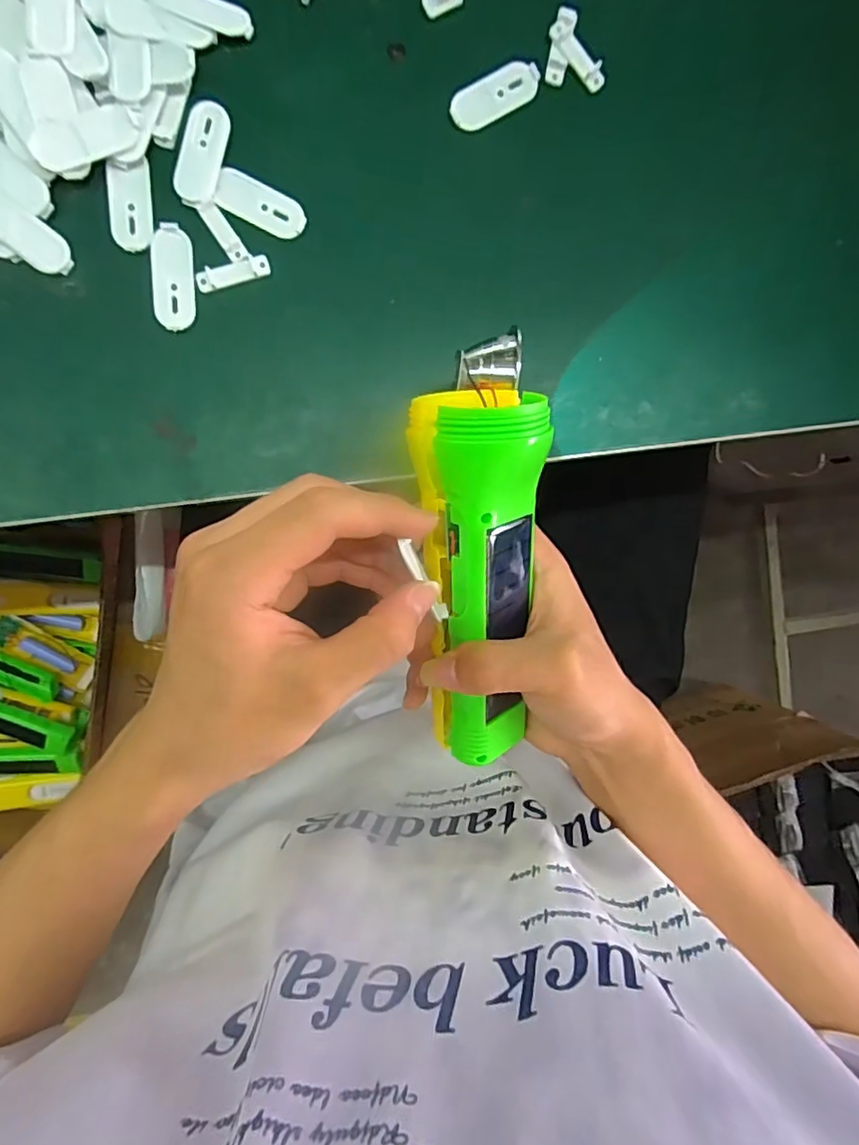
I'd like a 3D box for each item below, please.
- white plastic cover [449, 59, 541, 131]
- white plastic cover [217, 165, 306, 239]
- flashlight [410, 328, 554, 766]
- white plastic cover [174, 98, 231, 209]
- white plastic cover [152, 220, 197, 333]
[{"bbox_3d":[0.034,-0.248,0.301,0.050,0.004,0.020,-33,96,-3],"label":"white plastic cover"},{"bbox_3d":[-0.084,-0.185,0.291,0.044,0.004,0.021,24,91,-7],"label":"white plastic cover"},{"bbox_3d":[0.018,-0.004,0.248,0.050,0.056,0.178,-2,106,-5],"label":"flashlight"},{"bbox_3d":[-0.113,-0.207,0.286,0.021,0.004,0.049,17,92,-6],"label":"white plastic cover"},{"bbox_3d":[-0.128,-0.148,0.291,0.020,0.004,0.050,-2,94,-5],"label":"white plastic cover"}]

